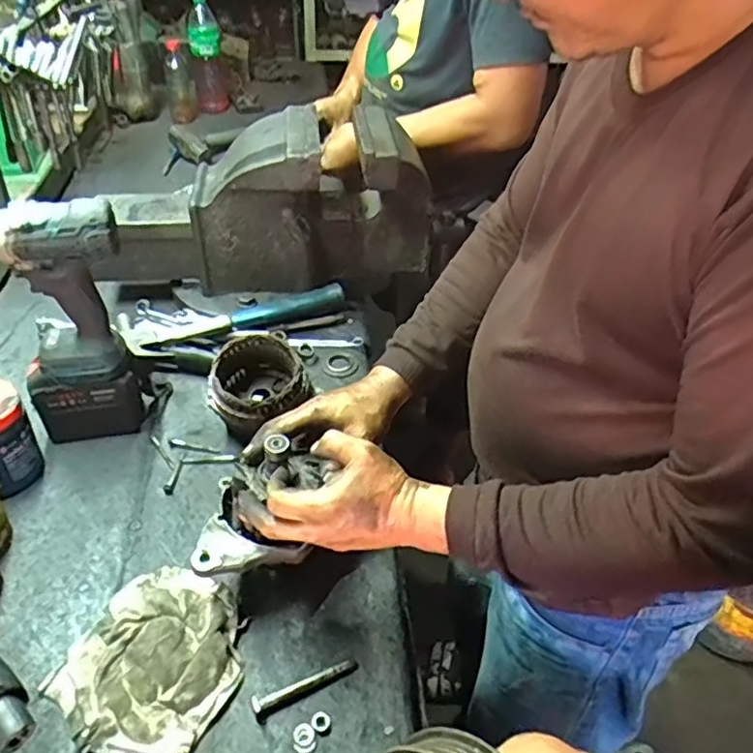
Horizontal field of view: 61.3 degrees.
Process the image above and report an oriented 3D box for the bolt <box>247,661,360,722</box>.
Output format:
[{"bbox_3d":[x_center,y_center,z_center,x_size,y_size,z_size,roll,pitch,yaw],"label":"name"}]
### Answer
[{"bbox_3d":[-0.064,0.281,0.580,0.099,0.018,0.017,-15,44,-22],"label":"bolt"}]

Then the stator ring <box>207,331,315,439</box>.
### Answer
[{"bbox_3d":[-0.149,0.011,0.787,0.111,0.069,0.113,3,40,-2],"label":"stator ring"}]

